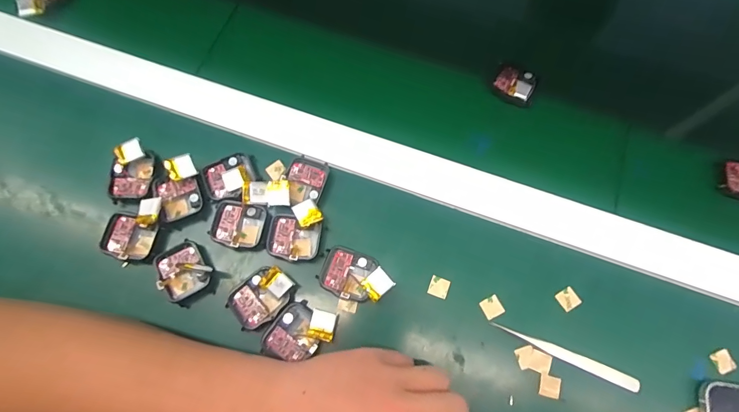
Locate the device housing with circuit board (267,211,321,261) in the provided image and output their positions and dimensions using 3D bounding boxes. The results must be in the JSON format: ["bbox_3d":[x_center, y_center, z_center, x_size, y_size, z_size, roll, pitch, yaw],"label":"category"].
[{"bbox_3d":[-0.062,0.026,0.319,0.042,0.010,0.037,8,72,3],"label":"device housing with circuit board"}]

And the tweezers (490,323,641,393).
[{"bbox_3d":[0.154,0.117,0.301,0.114,0.006,0.010,22,73,7],"label":"tweezers"}]

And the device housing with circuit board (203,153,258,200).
[{"bbox_3d":[-0.120,-0.026,0.330,0.041,0.009,0.038,-18,73,-6],"label":"device housing with circuit board"}]

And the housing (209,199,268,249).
[{"bbox_3d":[-0.109,0.016,0.323,0.042,0.013,0.037,13,72,4],"label":"housing"}]

